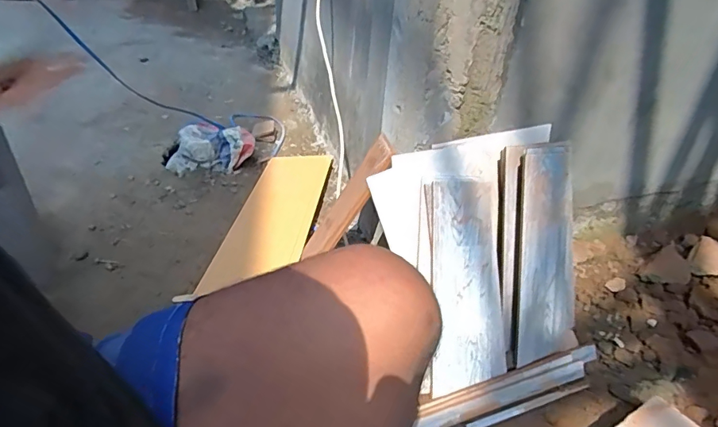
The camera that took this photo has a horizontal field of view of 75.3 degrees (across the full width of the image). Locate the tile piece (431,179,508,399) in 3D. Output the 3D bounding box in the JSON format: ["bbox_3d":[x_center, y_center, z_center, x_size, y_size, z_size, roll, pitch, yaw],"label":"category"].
[{"bbox_3d":[0.198,0.129,0.840,0.144,0.372,0.010,0,2,-17],"label":"tile piece"}]

